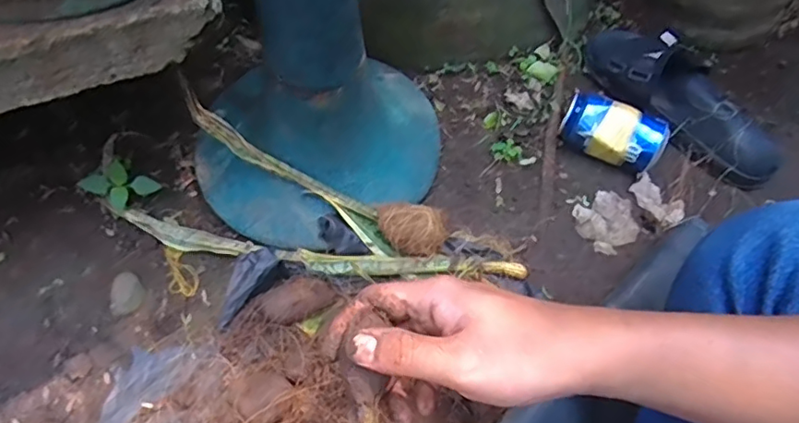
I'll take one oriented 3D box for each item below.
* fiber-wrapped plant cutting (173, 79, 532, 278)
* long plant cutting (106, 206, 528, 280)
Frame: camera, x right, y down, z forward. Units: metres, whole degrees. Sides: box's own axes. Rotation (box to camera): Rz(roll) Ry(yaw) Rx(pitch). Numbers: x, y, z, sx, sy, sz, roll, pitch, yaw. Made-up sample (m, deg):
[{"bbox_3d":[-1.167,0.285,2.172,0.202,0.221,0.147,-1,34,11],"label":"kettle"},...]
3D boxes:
[{"bbox_3d":[-0.049,-0.016,0.596,0.399,0.054,0.066,28,62,-4],"label":"fiber-wrapped plant cutting"},{"bbox_3d":[-0.088,0.043,0.603,0.437,0.037,0.042,7,60,3],"label":"long plant cutting"}]

